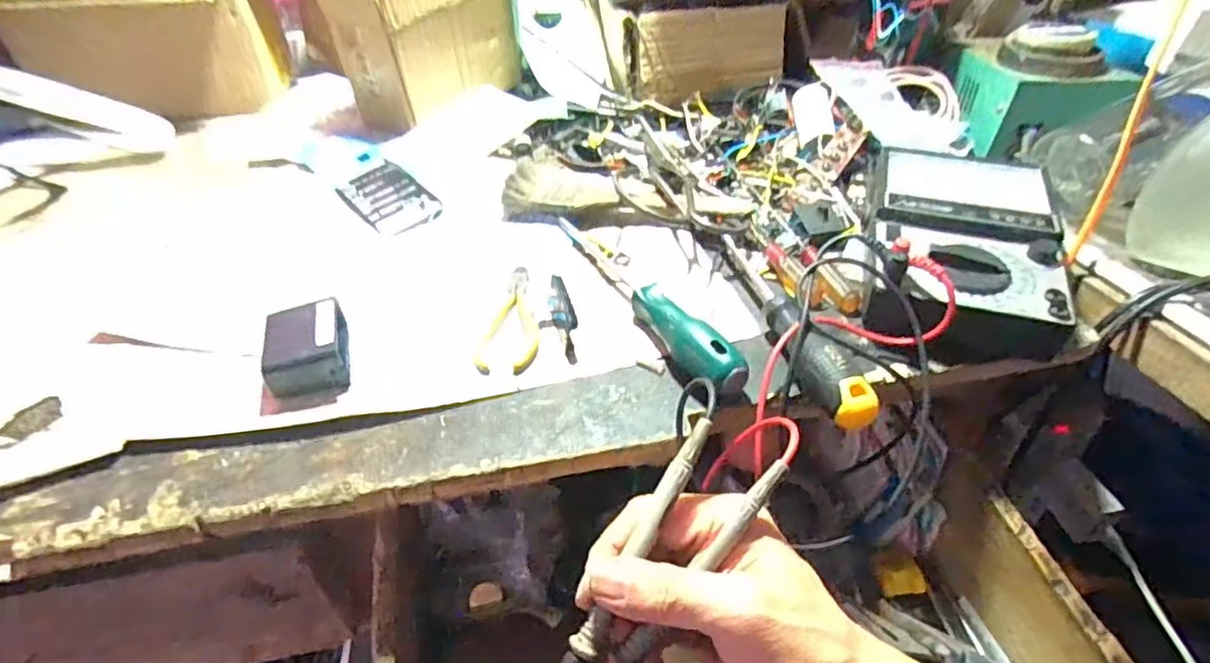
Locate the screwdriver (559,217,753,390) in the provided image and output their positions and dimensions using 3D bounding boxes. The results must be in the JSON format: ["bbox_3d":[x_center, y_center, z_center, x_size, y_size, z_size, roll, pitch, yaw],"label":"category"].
[{"bbox_3d":[0.019,-0.029,0.409,0.026,0.027,0.209,-22,46,-20],"label":"screwdriver"}]

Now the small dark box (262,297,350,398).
[{"bbox_3d":[-0.173,0.009,0.368,0.040,0.029,0.056,-15,44,-13],"label":"small dark box"}]

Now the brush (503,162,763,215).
[{"bbox_3d":[0.018,-0.106,0.490,0.186,0.025,0.055,5,43,8],"label":"brush"}]

